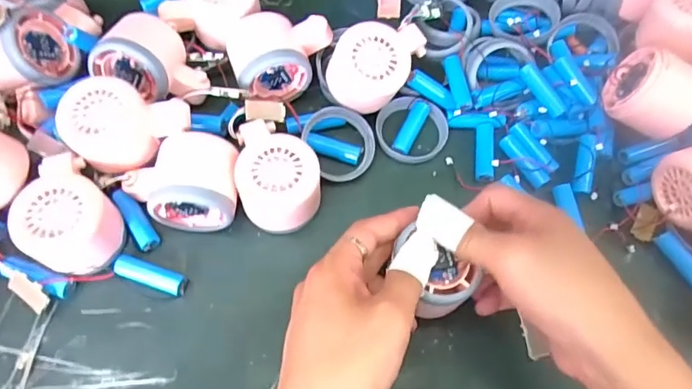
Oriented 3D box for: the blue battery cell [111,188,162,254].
[{"bbox_3d":[-0.155,0.018,0.370,0.015,0.012,0.050,-33,71,-16],"label":"blue battery cell"}]

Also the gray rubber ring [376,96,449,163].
[{"bbox_3d":[0.055,-0.054,0.415,0.058,0.009,0.057,1,65,-2],"label":"gray rubber ring"}]

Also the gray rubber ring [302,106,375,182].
[{"bbox_3d":[-0.006,-0.040,0.399,0.059,0.007,0.059,2,79,-11],"label":"gray rubber ring"}]

